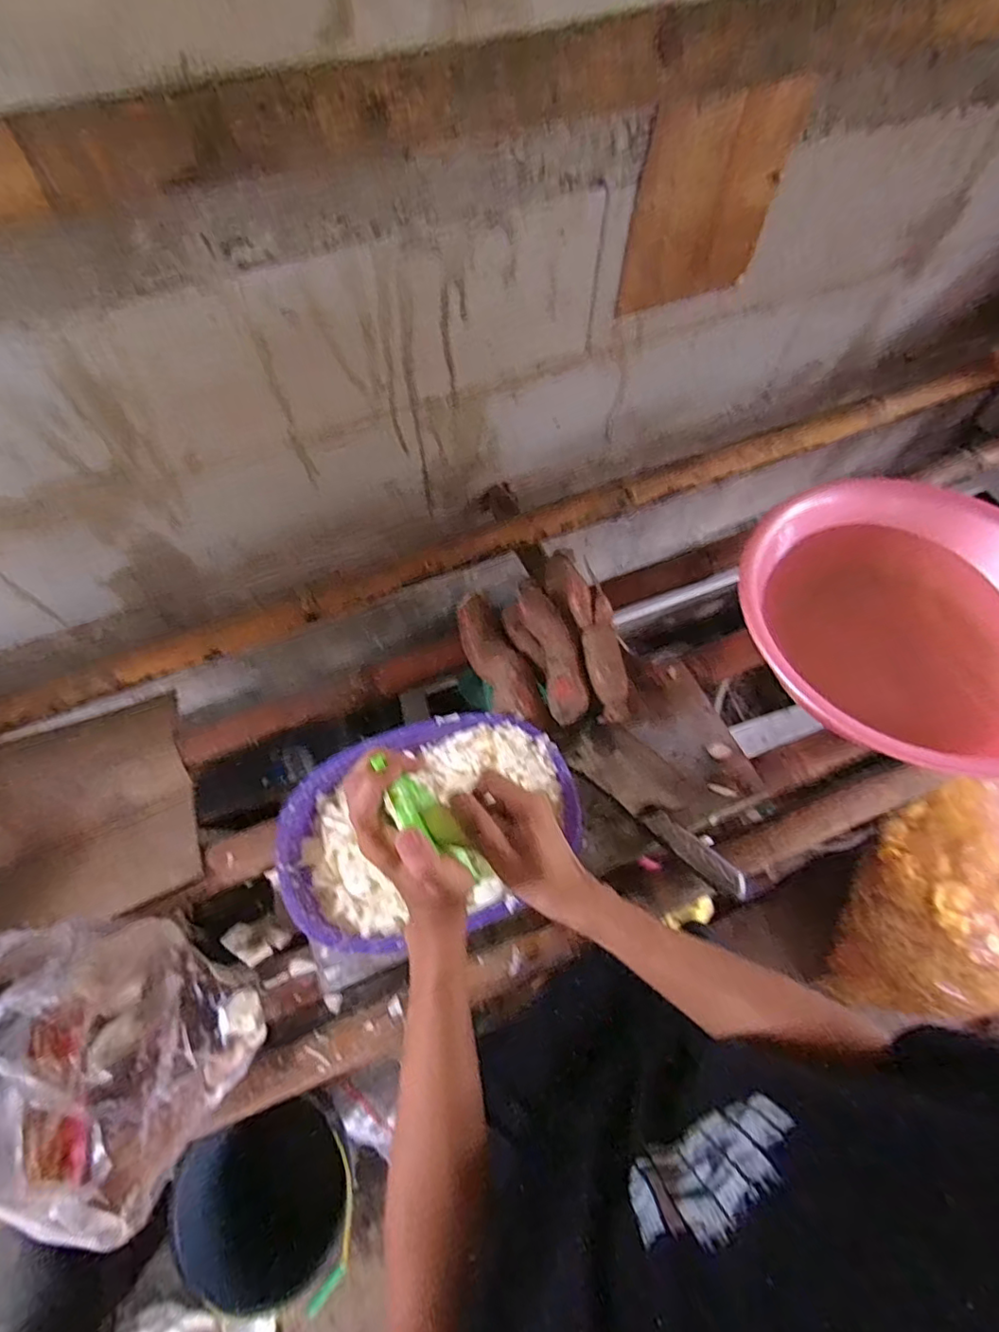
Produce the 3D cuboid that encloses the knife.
[{"bbox_3d":[0.190,0.149,0.656,0.227,0.030,0.082,42,69,19],"label":"knife"}]

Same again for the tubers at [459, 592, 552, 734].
[{"bbox_3d":[0.002,-0.007,0.716,0.066,0.044,0.202,-18,64,-10],"label":"tubers"}]

